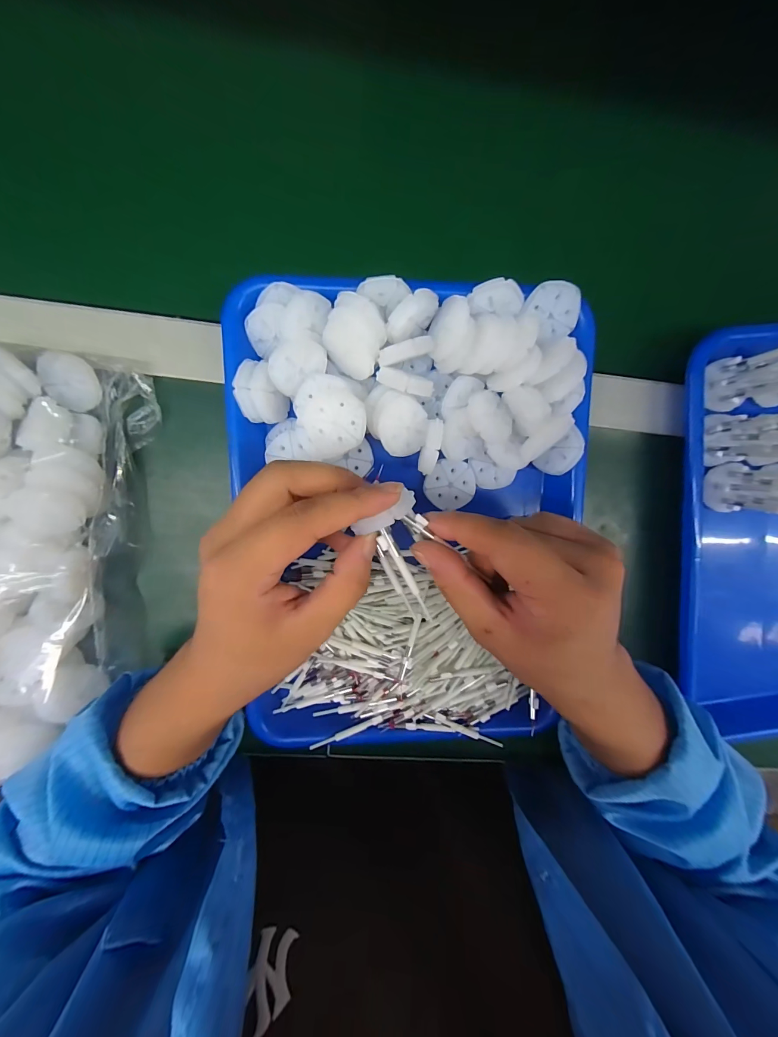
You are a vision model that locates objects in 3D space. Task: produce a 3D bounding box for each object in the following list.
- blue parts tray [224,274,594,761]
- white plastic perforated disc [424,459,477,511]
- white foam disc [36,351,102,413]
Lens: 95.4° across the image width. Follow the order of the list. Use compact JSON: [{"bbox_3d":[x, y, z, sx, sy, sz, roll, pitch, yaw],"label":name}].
[{"bbox_3d":[0.017,0.016,0.257,0.239,0.042,0.333,0,98,-4],"label":"blue parts tray"},{"bbox_3d":[0.048,-0.026,0.268,0.036,0.004,0.037,-1,98,-4],"label":"white plastic perforated disc"},{"bbox_3d":[-0.216,-0.096,0.244,0.037,0.020,0.037,-5,128,-6],"label":"white foam disc"}]

